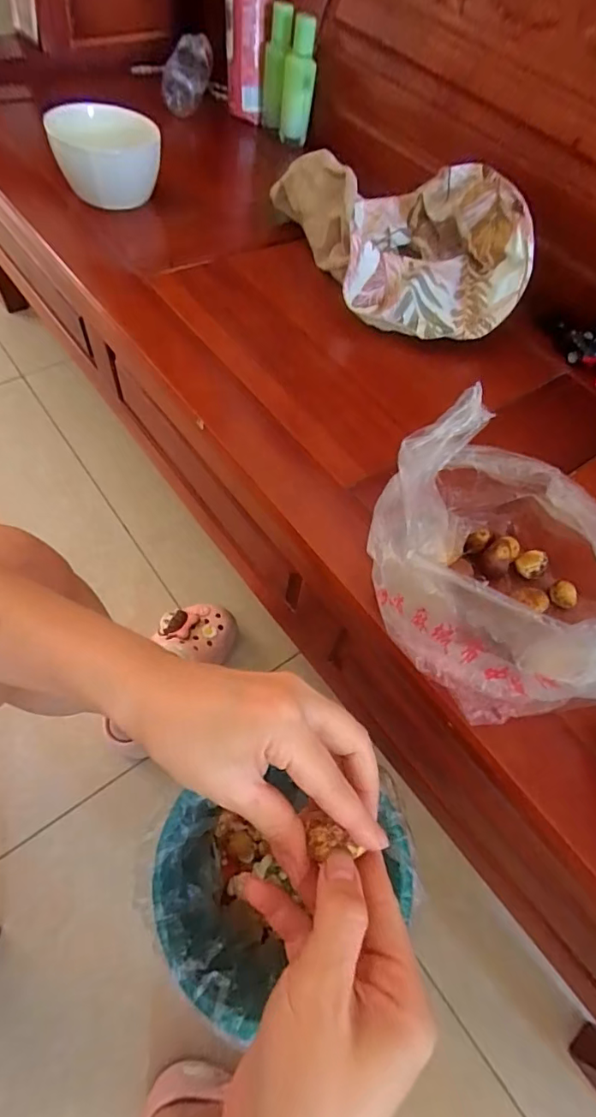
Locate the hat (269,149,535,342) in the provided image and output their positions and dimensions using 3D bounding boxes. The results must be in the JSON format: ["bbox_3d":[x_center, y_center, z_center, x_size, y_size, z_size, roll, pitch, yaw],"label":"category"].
[{"bbox_3d":[0.134,-0.417,0.639,0.220,0.099,0.305,-18,64,-16],"label":"hat"}]

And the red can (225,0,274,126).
[{"bbox_3d":[-0.078,-0.867,0.816,0.081,0.233,0.090,0,61,-7],"label":"red can"}]

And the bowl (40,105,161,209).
[{"bbox_3d":[-0.245,-0.522,0.672,0.129,0.091,0.140,-3,61,-8],"label":"bowl"}]

